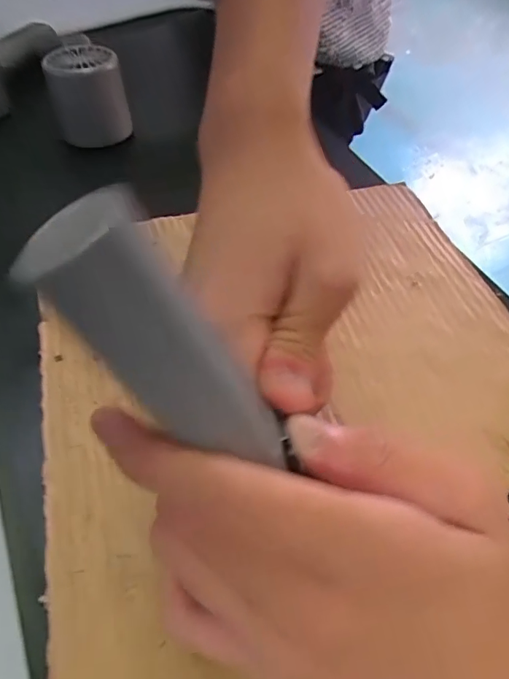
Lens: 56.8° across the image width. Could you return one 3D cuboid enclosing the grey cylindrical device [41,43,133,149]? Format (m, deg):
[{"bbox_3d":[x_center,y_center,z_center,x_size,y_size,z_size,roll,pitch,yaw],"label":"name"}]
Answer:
[{"bbox_3d":[-0.132,-0.194,0.379,0.056,0.065,0.047,-13,55,-11],"label":"grey cylindrical device"}]

